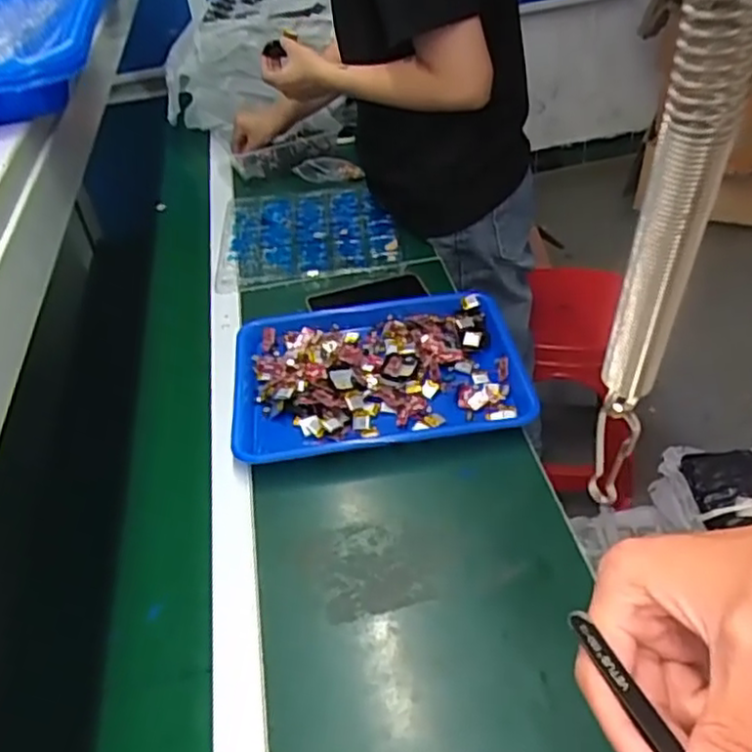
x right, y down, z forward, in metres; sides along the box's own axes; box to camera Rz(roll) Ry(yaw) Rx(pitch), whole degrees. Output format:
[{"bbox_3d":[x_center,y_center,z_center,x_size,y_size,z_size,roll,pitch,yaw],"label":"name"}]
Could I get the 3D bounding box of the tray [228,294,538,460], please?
[{"bbox_3d":[-0.002,-0.006,0.840,0.334,0.033,0.244,-9,42,-1],"label":"tray"}]

